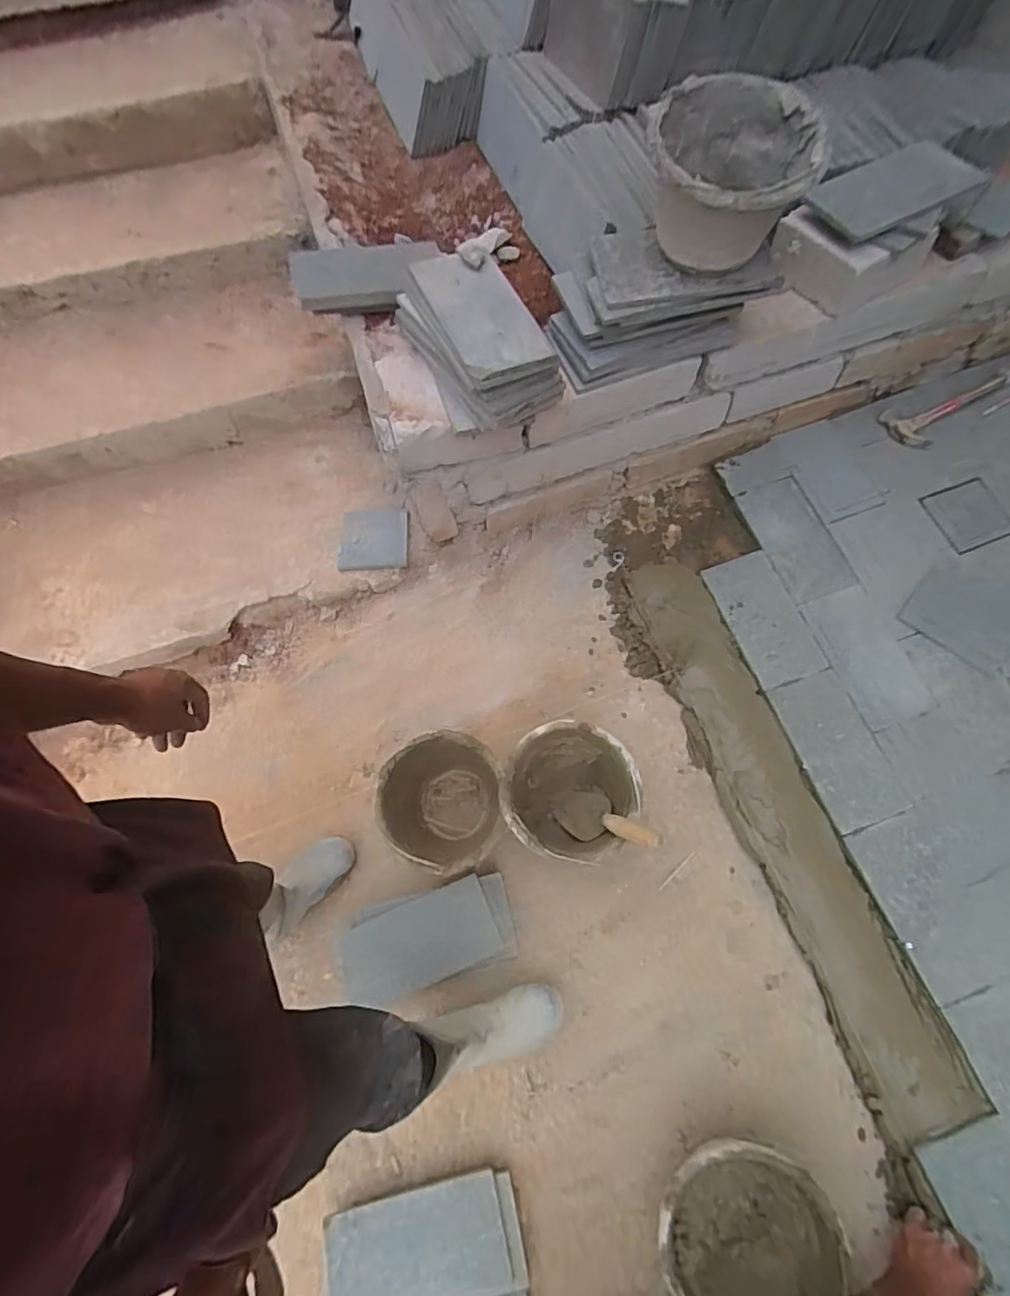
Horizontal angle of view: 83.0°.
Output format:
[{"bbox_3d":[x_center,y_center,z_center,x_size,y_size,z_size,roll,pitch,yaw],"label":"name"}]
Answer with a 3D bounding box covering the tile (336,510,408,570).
[{"bbox_3d":[-0.317,-0.259,1.373,0.170,0.013,0.156,-2,72,11],"label":"tile"}]

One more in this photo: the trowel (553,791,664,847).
[{"bbox_3d":[0.187,0.323,1.076,0.042,0.275,0.090,37,69,-18],"label":"trowel"}]

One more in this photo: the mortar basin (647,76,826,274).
[{"bbox_3d":[0.329,-0.685,0.869,0.229,0.192,0.231,0,68,-1],"label":"mortar basin"}]

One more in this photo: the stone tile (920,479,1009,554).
[{"bbox_3d":[1.047,-0.299,1.289,0.142,0.010,0.149,-22,72,-1],"label":"stone tile"}]

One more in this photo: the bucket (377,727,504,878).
[{"bbox_3d":[-0.126,0.313,1.144,0.232,0.185,0.248,0,68,-1],"label":"bucket"}]

